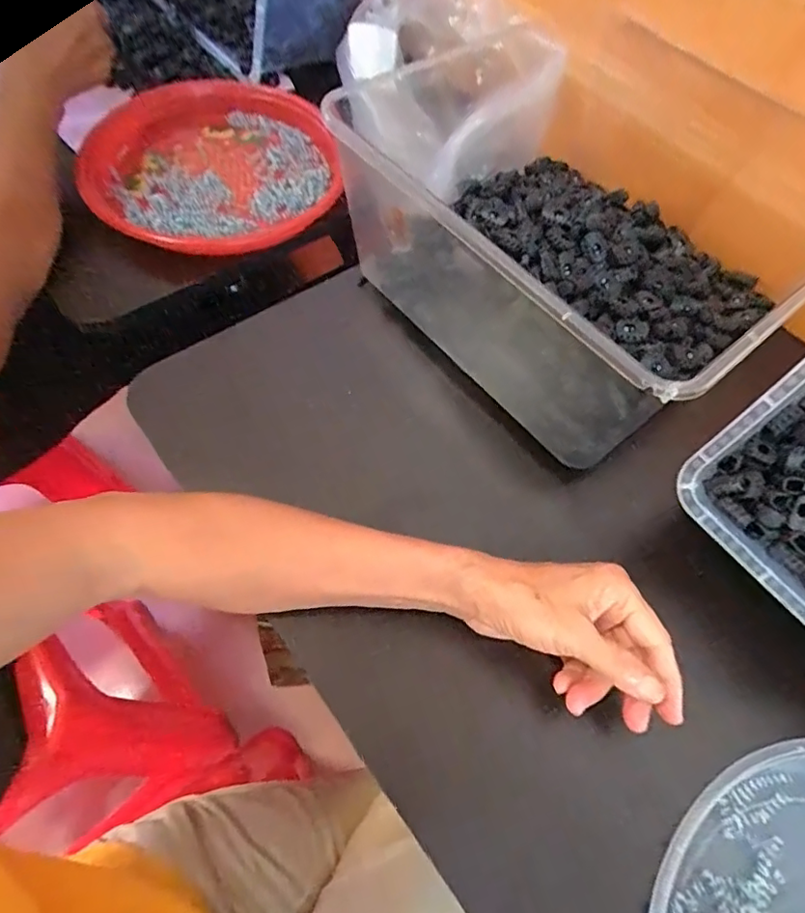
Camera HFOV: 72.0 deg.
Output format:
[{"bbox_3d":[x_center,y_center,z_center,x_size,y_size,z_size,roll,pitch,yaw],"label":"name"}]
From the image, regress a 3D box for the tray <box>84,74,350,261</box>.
[{"bbox_3d":[-0.178,-0.283,0.534,0.236,0.052,0.249,-6,57,-8],"label":"tray"}]

